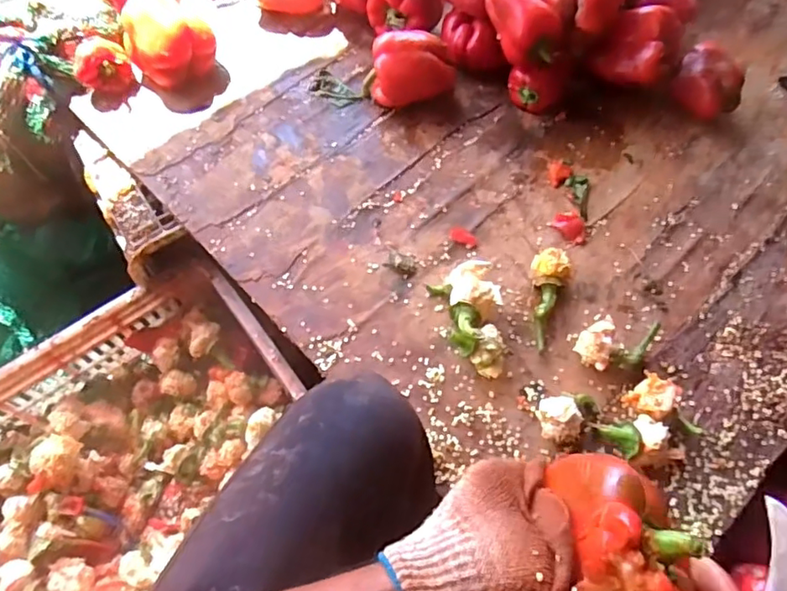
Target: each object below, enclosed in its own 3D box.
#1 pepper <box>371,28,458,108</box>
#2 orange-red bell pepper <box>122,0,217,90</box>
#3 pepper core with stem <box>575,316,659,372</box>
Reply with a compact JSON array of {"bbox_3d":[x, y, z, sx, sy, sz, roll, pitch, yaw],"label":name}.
[{"bbox_3d":[0.025,-0.280,0.727,0.104,0.080,0.071,-8,63,-4],"label":"pepper"},{"bbox_3d":[-0.292,-0.336,0.750,0.100,0.081,0.096,-38,69,-18],"label":"orange-red bell pepper"},{"bbox_3d":[0.226,0.043,0.579,0.087,0.040,0.054,-13,63,-6],"label":"pepper core with stem"}]

